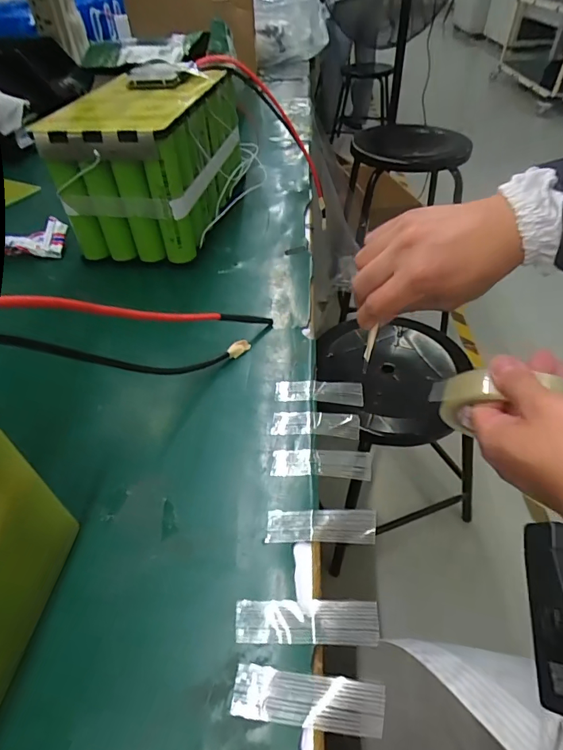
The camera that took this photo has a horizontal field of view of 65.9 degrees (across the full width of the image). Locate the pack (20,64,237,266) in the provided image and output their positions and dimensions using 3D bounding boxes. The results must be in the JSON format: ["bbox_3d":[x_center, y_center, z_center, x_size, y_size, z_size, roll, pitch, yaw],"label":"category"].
[{"bbox_3d":[-0.141,-0.264,0.528,0.142,0.154,0.263,10,46,12],"label":"pack"}]

